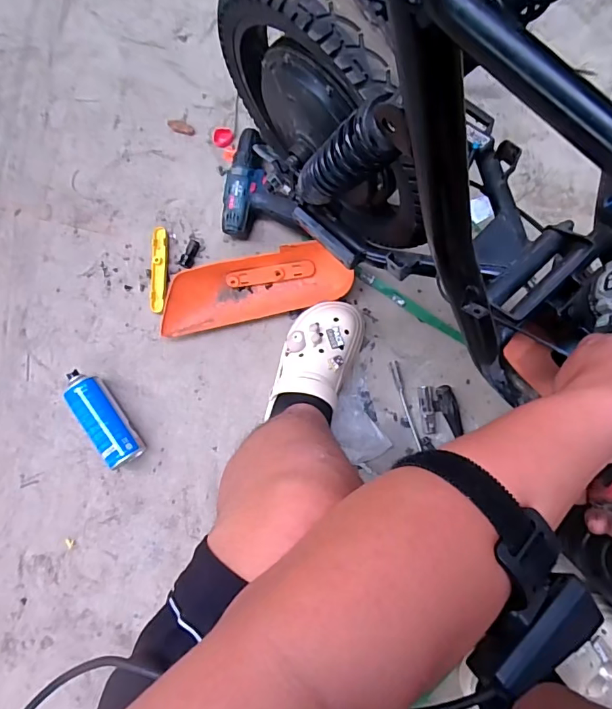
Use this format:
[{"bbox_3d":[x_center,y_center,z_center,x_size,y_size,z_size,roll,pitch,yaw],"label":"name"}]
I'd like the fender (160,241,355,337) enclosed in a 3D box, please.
[{"bbox_3d":[-0.089,-0.114,0.778,0.330,0.060,0.101,-12,84,4],"label":"fender"}]

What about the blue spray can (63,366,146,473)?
[{"bbox_3d":[-0.344,0.104,0.774,0.057,0.070,0.178,-40,86,2],"label":"blue spray can"}]

